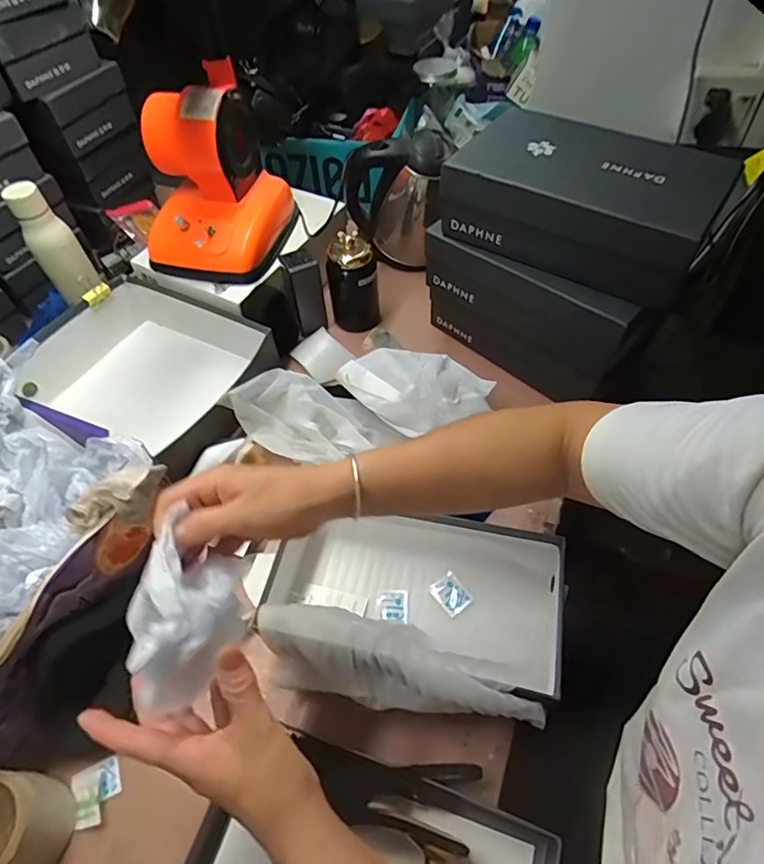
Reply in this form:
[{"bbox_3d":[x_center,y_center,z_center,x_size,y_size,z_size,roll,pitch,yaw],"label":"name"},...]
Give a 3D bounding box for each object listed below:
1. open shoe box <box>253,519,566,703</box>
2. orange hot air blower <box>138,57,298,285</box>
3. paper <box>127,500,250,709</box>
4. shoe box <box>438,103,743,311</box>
[{"bbox_3d":[0.044,0.175,0.570,0.302,0.095,0.156,11,56,10],"label":"open shoe box"},{"bbox_3d":[-0.250,-0.367,0.758,0.178,0.199,0.197,9,56,8],"label":"orange hot air blower"},{"bbox_3d":[-0.131,0.118,0.348,0.069,0.041,0.108,-12,55,-6],"label":"paper"},{"bbox_3d":[0.252,-0.311,0.660,0.320,0.105,0.216,29,61,21],"label":"shoe box"}]

